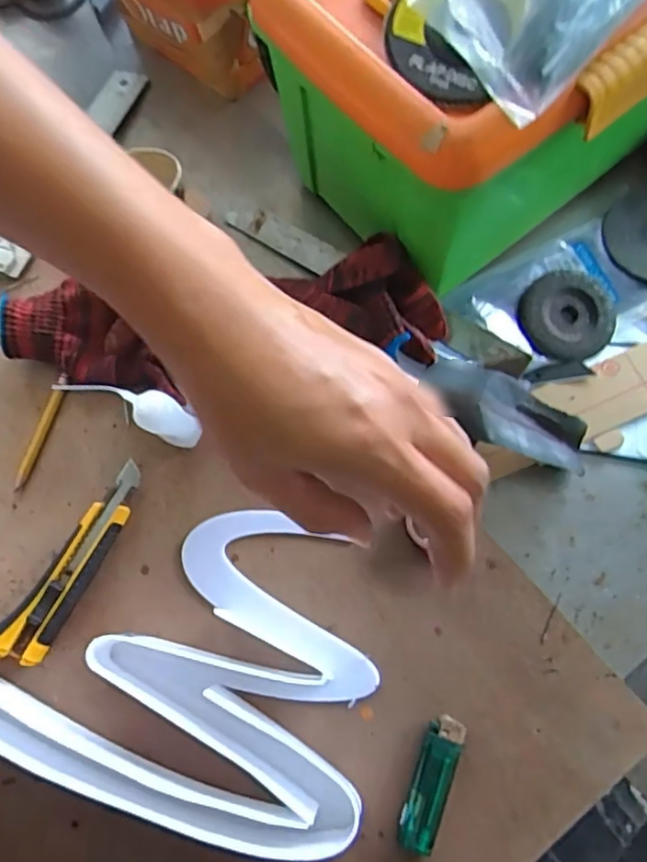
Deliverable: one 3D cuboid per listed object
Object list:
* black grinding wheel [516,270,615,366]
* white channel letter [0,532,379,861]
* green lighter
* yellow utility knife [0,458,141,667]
[{"bbox_3d":[0.200,-0.095,0.502,0.075,0.012,0.077,28,78,13],"label":"black grinding wheel"},{"bbox_3d":[-0.103,0.155,0.423,0.277,0.042,0.193,8,75,8],"label":"white channel letter"},{"bbox_3d":[0.071,0.229,0.399,0.025,0.011,0.081,19,77,11],"label":"green lighter"},{"bbox_3d":[-0.186,0.097,0.458,0.041,0.020,0.160,25,78,12],"label":"yellow utility knife"}]

